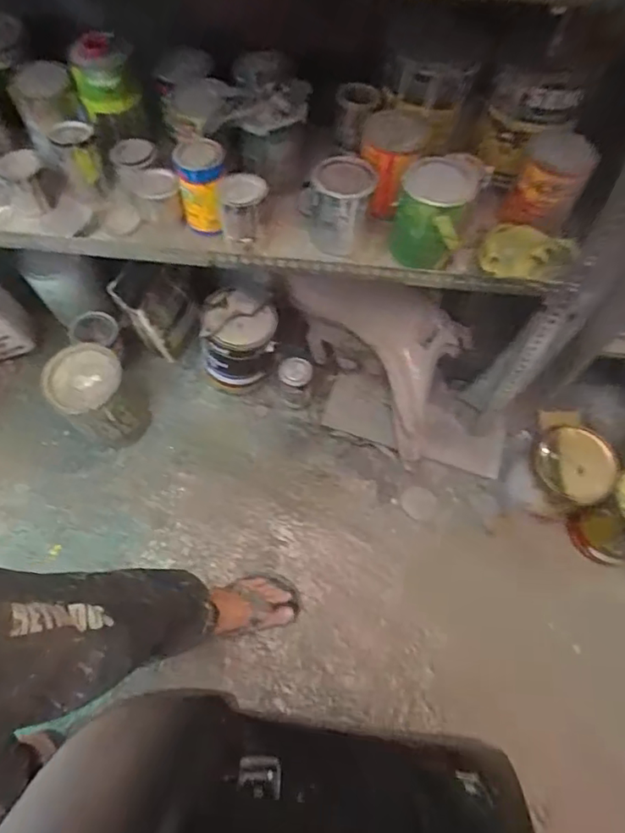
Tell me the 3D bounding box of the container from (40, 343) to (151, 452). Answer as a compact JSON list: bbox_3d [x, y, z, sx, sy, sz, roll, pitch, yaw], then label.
[{"bbox_3d":[-0.497,-0.027,1.263,0.156,0.245,0.188,-35,68,-19],"label":"container"}]

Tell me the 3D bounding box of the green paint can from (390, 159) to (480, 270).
[{"bbox_3d":[0.182,-0.312,0.839,0.102,0.128,0.108,1,61,-2],"label":"green paint can"}]

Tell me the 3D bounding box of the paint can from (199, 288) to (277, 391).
[{"bbox_3d":[-0.172,-0.177,1.289,0.169,0.225,0.149,1,61,-2],"label":"paint can"}]

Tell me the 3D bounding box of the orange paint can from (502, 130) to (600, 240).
[{"bbox_3d":[0.388,-0.381,0.893,0.102,0.153,0.097,1,61,-2],"label":"orange paint can"}]

